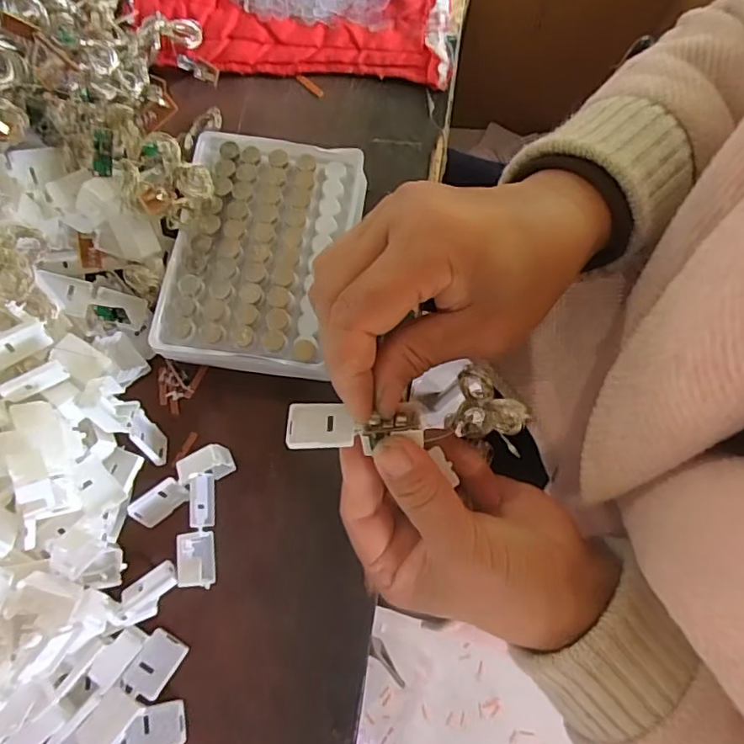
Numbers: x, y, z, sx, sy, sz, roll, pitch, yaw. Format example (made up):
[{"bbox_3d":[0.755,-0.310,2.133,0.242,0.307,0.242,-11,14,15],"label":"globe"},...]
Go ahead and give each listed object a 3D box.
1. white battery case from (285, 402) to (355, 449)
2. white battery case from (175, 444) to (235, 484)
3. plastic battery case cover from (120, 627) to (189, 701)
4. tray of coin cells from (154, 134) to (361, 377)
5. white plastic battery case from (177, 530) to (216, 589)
[{"bbox_3d":[-0.021,0.023,0.231,0.027,0.006,0.020,0,53,-1],"label":"white battery case"},{"bbox_3d":[-0.087,0.048,0.293,0.028,0.019,0.015,-20,77,-7],"label":"white battery case"},{"bbox_3d":[-0.105,0.142,0.275,0.020,0.004,0.027,31,77,6],"label":"plastic battery case cover"},{"bbox_3d":[-0.061,-0.063,0.315,0.093,0.033,0.130,9,75,1],"label":"tray of coin cells"},{"bbox_3d":[-0.088,0.094,0.284,0.015,0.016,0.027,-7,76,-3],"label":"white plastic battery case"}]

